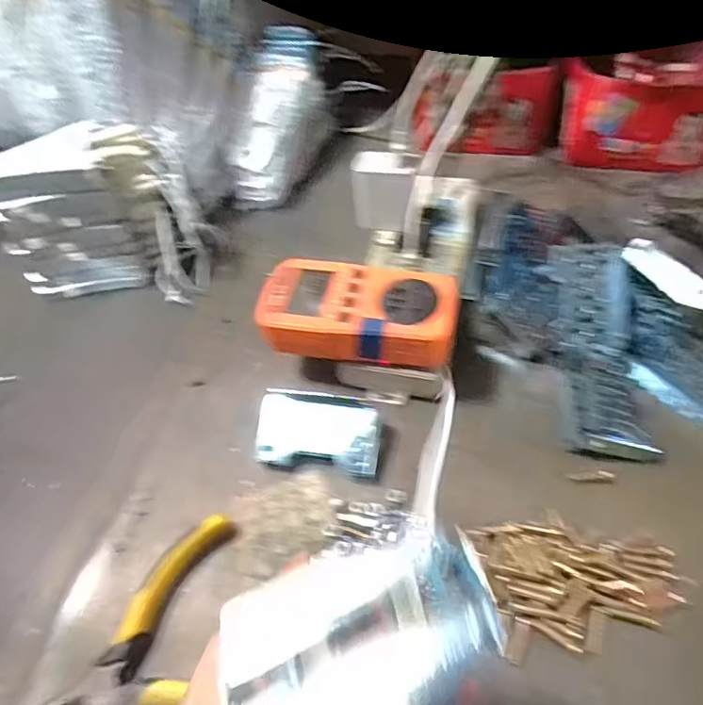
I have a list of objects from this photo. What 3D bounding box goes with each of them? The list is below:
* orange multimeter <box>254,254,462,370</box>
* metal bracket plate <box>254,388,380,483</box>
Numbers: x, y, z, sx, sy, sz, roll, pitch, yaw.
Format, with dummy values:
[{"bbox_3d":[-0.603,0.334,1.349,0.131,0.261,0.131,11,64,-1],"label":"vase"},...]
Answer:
[{"bbox_3d":[0.004,-0.027,0.359,0.132,0.025,0.076,6,53,11],"label":"orange multimeter"},{"bbox_3d":[-0.022,0.054,0.361,0.081,0.008,0.052,7,73,4],"label":"metal bracket plate"}]

